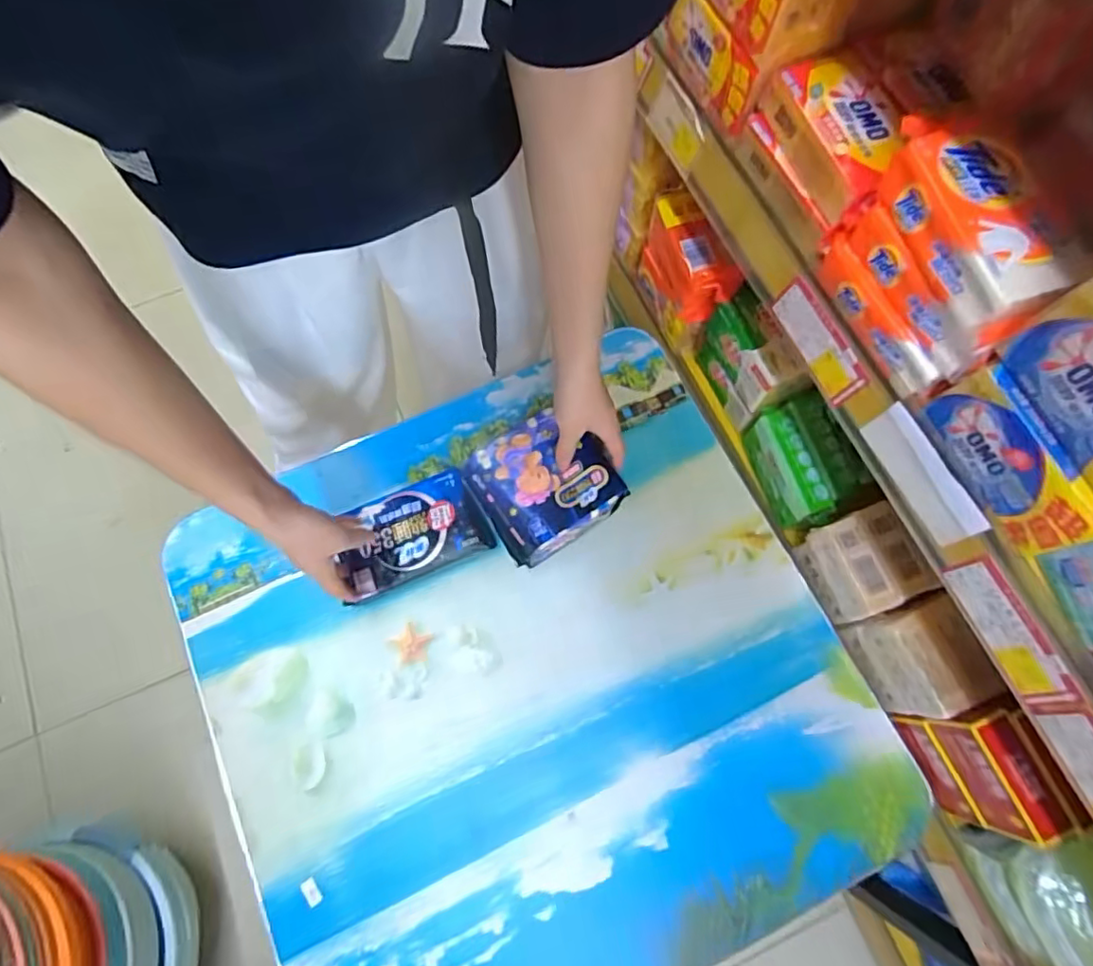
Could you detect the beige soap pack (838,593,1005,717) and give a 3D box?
[{"bbox_3d":[0.341,0.158,0.545,0.071,0.093,0.090,-23,74,-6],"label":"beige soap pack"}]

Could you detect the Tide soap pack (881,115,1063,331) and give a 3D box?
[{"bbox_3d":[0.238,-0.153,0.334,0.052,0.033,0.128,-17,73,-5],"label":"Tide soap pack"}]

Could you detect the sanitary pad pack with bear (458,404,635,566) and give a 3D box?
[{"bbox_3d":[-0.003,0.002,0.582,0.124,0.051,0.117,-31,75,-9],"label":"sanitary pad pack with bear"}]

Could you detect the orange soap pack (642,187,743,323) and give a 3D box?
[{"bbox_3d":[0.150,-0.234,0.635,0.044,0.091,0.128,-22,74,-6],"label":"orange soap pack"}]

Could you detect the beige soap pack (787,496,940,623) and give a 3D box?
[{"bbox_3d":[0.302,0.077,0.575,0.071,0.088,0.088,-22,74,-6],"label":"beige soap pack"}]

